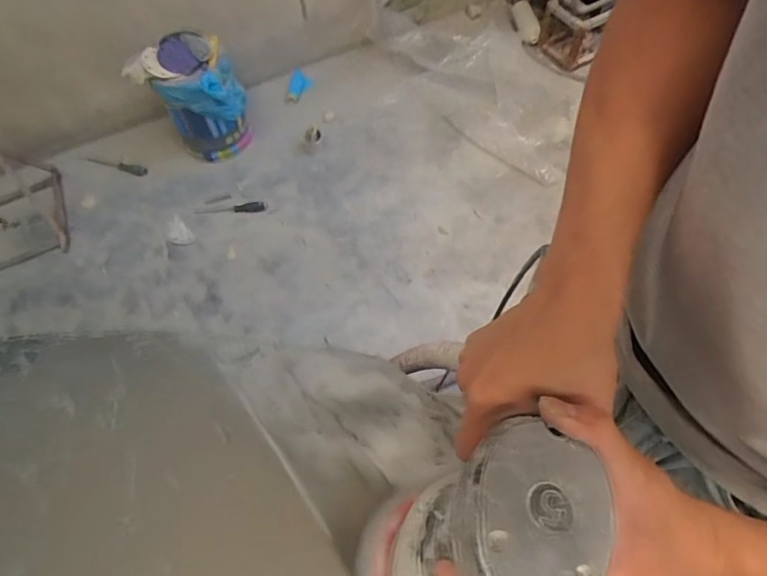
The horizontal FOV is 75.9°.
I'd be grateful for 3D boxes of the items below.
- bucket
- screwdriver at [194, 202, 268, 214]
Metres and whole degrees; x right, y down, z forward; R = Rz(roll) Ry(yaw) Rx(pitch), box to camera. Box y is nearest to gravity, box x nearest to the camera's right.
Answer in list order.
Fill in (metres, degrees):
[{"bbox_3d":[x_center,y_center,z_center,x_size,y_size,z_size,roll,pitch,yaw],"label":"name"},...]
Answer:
[{"bbox_3d":[-0.641,-0.655,1.706,0.287,0.357,0.245,-26,63,-11],"label":"bucket"},{"bbox_3d":[-0.528,-0.278,1.707,0.253,0.028,0.040,1,61,4],"label":"screwdriver"}]

